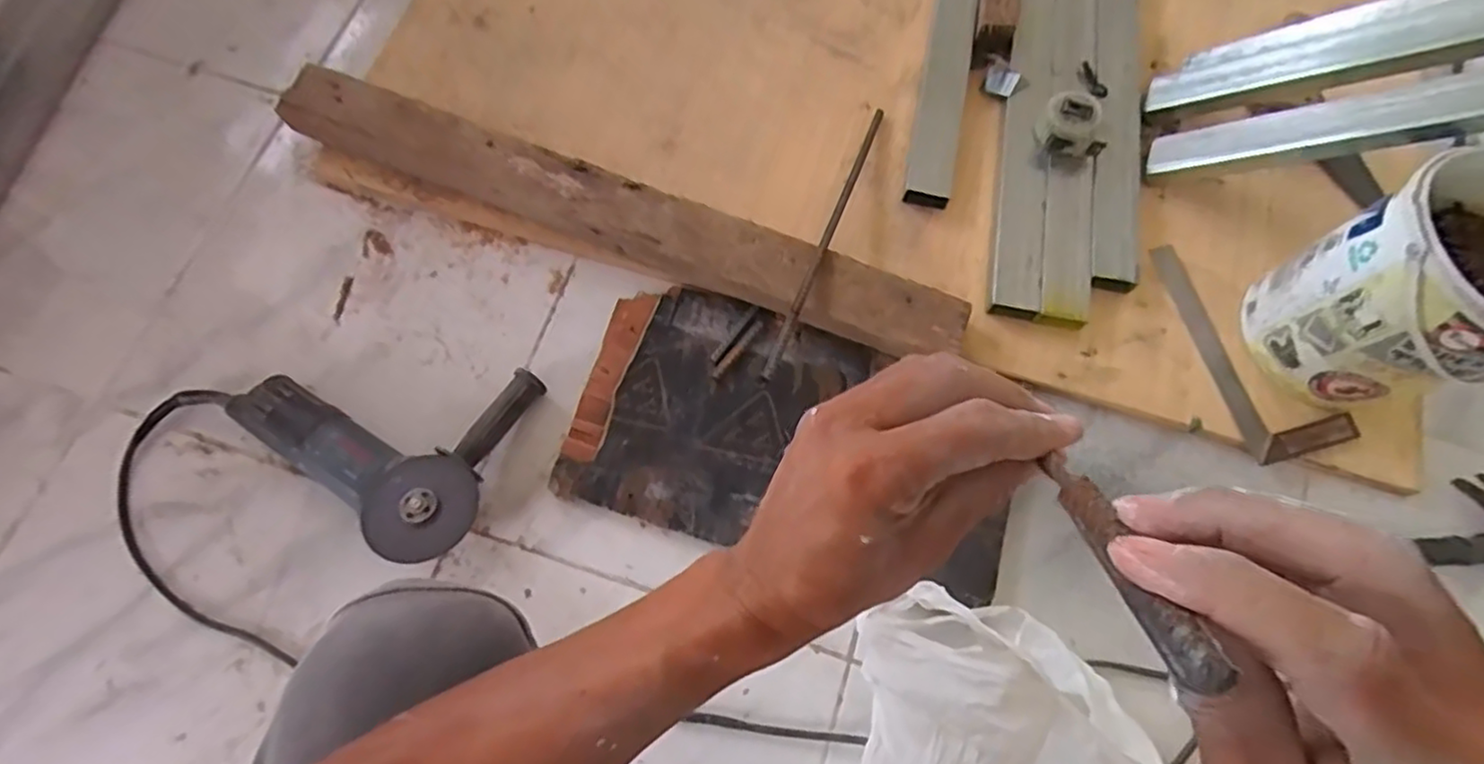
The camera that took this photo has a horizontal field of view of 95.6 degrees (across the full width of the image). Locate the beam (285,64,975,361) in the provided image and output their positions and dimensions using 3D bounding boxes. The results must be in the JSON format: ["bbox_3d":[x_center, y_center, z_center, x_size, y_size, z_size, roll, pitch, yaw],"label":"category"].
[{"bbox_3d":[-0.142,-0.176,0.729,0.780,0.069,0.091,22,74,6],"label":"beam"}]

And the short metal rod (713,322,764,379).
[{"bbox_3d":[-0.004,-0.035,0.715,0.010,0.004,0.079,37,76,10],"label":"short metal rod"}]

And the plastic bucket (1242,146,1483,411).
[{"bbox_3d":[0.630,-0.080,0.634,0.173,0.206,0.170,0,73,0],"label":"plastic bucket"}]

